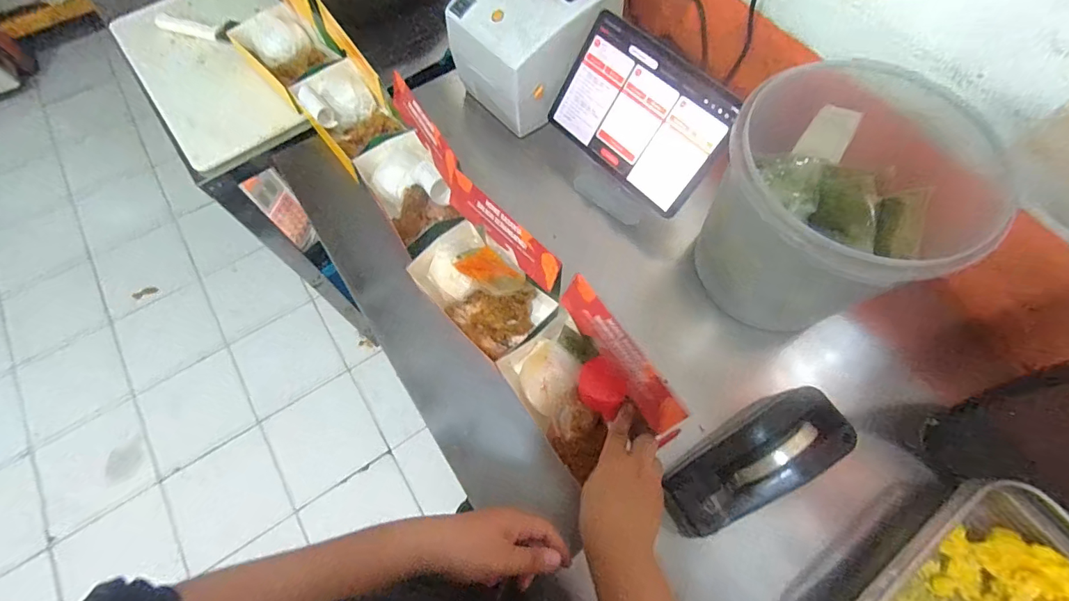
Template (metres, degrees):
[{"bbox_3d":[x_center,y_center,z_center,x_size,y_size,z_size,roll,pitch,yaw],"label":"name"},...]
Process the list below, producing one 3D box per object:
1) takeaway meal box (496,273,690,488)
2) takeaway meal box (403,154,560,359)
[{"bbox_3d":[0.044,0.094,0.491,0.115,0.140,0.180,-32,70,-13],"label":"takeaway meal box"},{"bbox_3d":[-0.071,-0.035,0.566,0.117,0.154,0.230,-41,72,-15],"label":"takeaway meal box"}]

